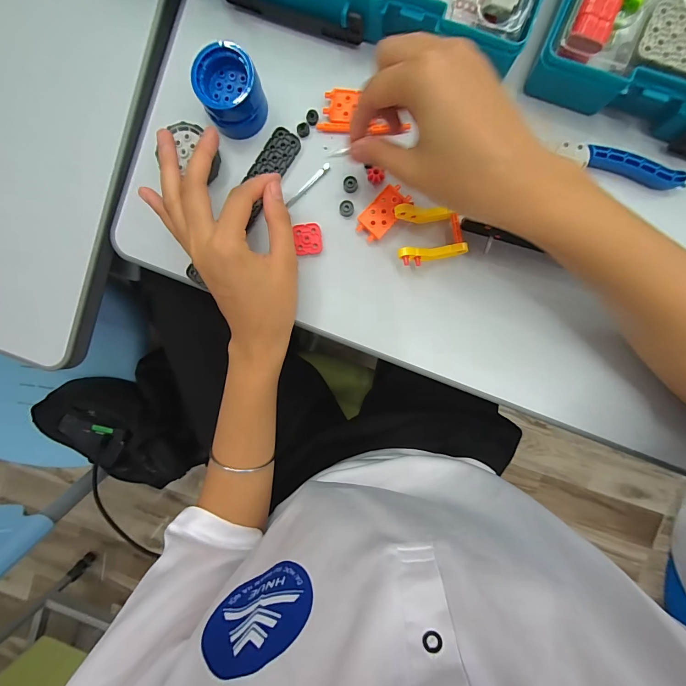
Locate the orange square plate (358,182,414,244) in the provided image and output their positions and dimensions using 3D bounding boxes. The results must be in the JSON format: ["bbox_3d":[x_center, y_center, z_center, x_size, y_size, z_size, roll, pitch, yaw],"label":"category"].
[{"bbox_3d":[0.034,-0.108,0.283,0.024,0.011,0.047,43,95,0],"label":"orange square plate"}]

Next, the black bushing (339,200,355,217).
[{"bbox_3d":[0.003,-0.115,0.289,0.012,0.006,0.012,9,94,3],"label":"black bushing"}]

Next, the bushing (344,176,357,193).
[{"bbox_3d":[0.006,-0.135,0.287,0.011,0.005,0.013,-2,93,4],"label":"bushing"}]

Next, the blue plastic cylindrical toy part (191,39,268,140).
[{"bbox_3d":[-0.090,-0.203,0.275,0.049,0.038,0.052,-18,93,5],"label":"blue plastic cylindrical toy part"}]

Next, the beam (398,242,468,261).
[{"bbox_3d":[0.072,-0.073,0.273,0.057,0.009,0.011,-6,95,-9],"label":"beam"}]

